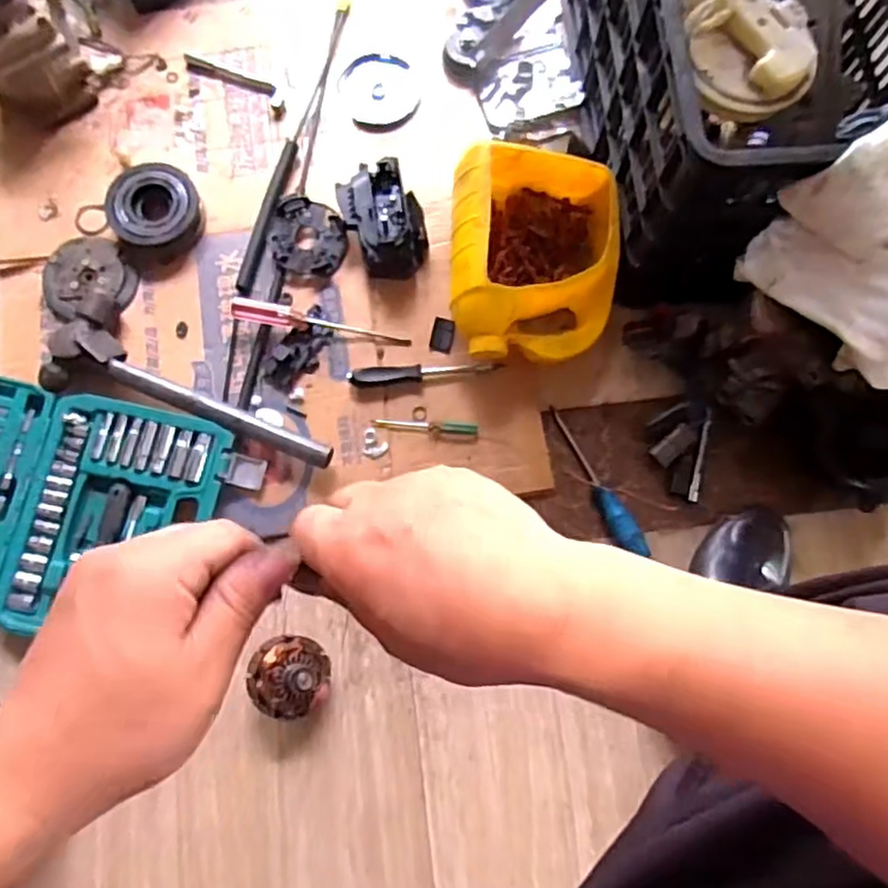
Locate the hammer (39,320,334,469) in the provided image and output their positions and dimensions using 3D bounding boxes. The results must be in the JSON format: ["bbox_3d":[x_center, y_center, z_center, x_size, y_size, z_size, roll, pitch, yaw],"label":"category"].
[{"bbox_3d":[-0.281,-0.038,0.743,0.336,0.049,0.082,24,77,8],"label":"hammer"}]

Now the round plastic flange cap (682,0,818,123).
[{"bbox_3d":[0.266,-0.349,0.600,0.112,0.039,0.121,-5,77,-3],"label":"round plastic flange cap"}]

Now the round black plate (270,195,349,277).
[{"bbox_3d":[-0.159,-0.245,0.808,0.091,0.020,0.087,0,75,1],"label":"round black plate"}]

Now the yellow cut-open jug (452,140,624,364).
[{"bbox_3d":[0.099,-0.203,0.754,0.180,0.115,0.227,2,77,-1],"label":"yellow cut-open jug"}]

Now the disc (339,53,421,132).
[{"bbox_3d":[-0.081,-0.448,0.872,0.097,0.008,0.112,-19,75,-4],"label":"disc"}]

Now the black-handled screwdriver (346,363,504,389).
[{"bbox_3d":[-0.022,-0.083,0.769,0.168,0.020,0.021,-9,75,-1],"label":"black-handled screwdriver"}]

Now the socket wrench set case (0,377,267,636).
[{"bbox_3d":[-0.431,0.065,0.730,0.420,0.032,0.249,10,75,4],"label":"socket wrench set case"}]

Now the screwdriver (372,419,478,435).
[{"bbox_3d":[-0.020,-0.019,0.765,0.115,0.011,0.014,1,75,2],"label":"screwdriver"}]

